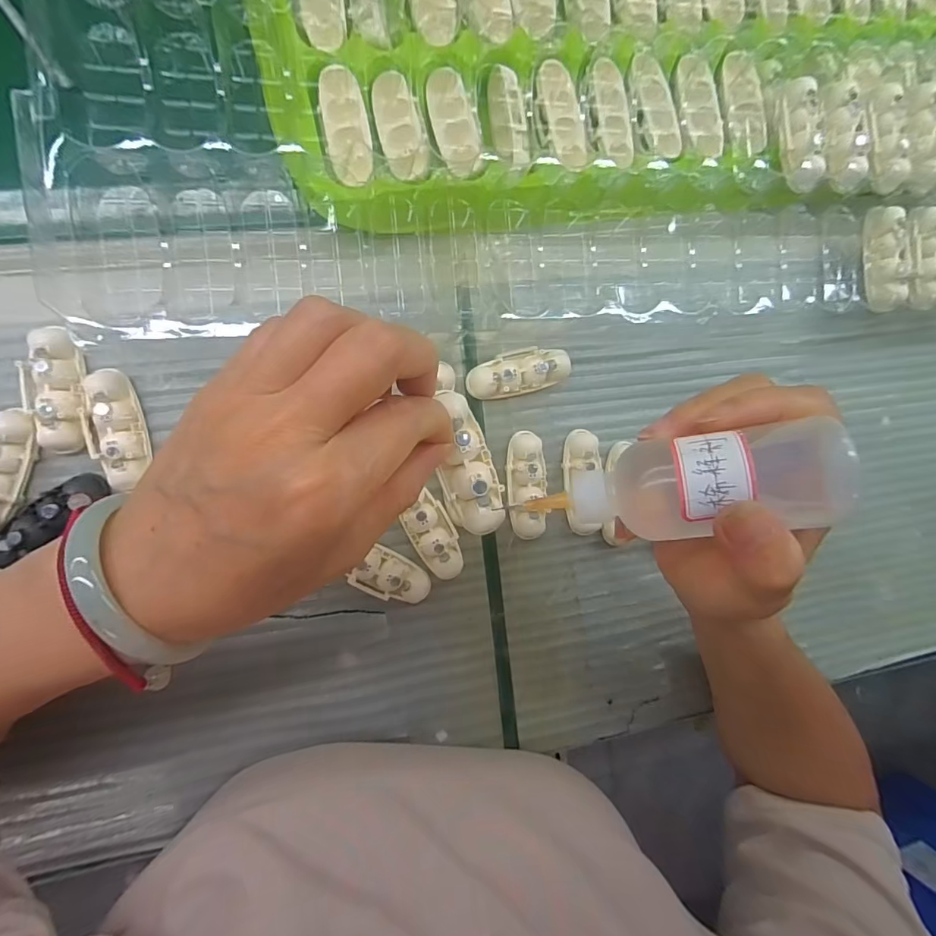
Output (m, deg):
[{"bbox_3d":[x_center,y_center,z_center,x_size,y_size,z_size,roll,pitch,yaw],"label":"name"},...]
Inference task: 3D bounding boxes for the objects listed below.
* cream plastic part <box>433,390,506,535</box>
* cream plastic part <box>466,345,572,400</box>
[{"bbox_3d":[0.000,-0.002,0.209,0.023,0.012,0.062,-11,92,-8],"label":"cream plastic part"},{"bbox_3d":[0.031,-0.057,0.293,0.062,0.015,0.025,-16,96,-9],"label":"cream plastic part"}]

